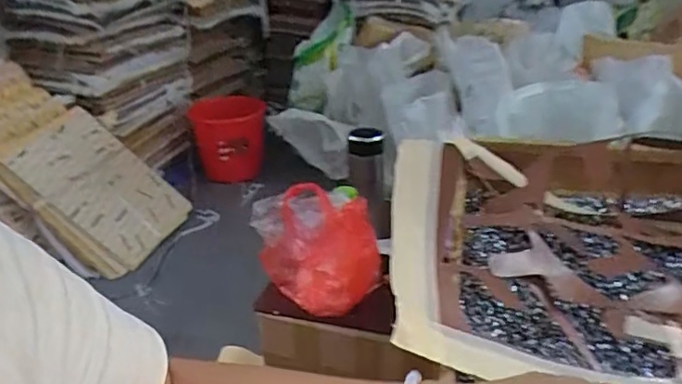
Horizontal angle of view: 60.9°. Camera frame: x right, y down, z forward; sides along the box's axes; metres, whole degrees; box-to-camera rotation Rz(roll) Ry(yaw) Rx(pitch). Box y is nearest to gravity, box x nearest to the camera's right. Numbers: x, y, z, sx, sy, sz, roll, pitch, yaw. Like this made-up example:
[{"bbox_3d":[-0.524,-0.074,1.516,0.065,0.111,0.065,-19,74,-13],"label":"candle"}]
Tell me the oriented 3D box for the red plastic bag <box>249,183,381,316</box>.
[{"bbox_3d":[-0.050,0.085,0.932,0.211,0.181,0.152,1,26,5],"label":"red plastic bag"}]

